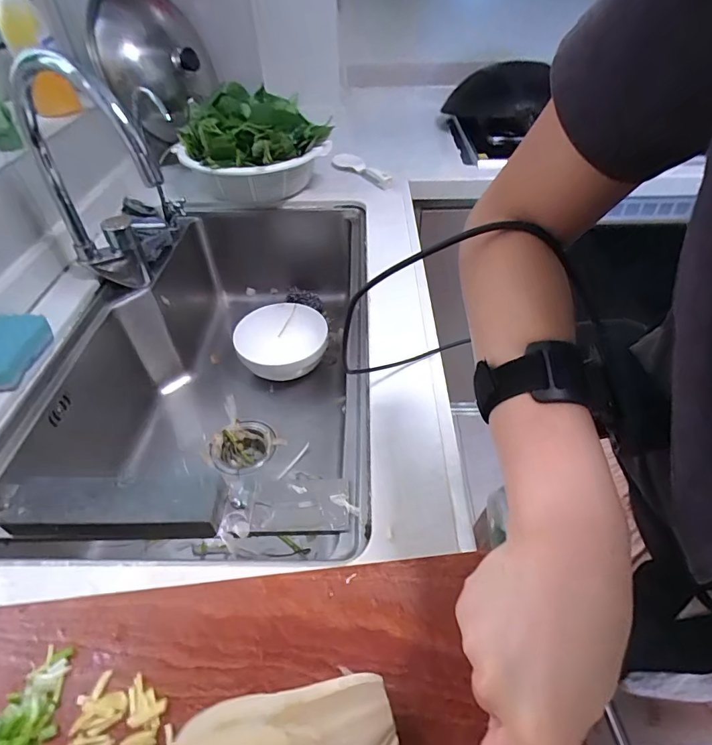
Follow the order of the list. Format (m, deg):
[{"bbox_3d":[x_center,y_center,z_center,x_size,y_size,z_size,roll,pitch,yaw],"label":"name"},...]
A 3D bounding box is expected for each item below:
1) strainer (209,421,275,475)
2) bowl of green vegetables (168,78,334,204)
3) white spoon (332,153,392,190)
[{"bbox_3d":[-0.193,0.144,0.774,0.106,0.066,0.103,-1,45,1],"label":"strainer"},{"bbox_3d":[-0.207,-0.450,0.873,0.267,0.181,0.234,-20,48,-18],"label":"bowl of green vegetables"},{"bbox_3d":[0.018,-0.453,0.981,0.068,0.015,0.180,-34,61,-30],"label":"white spoon"}]

